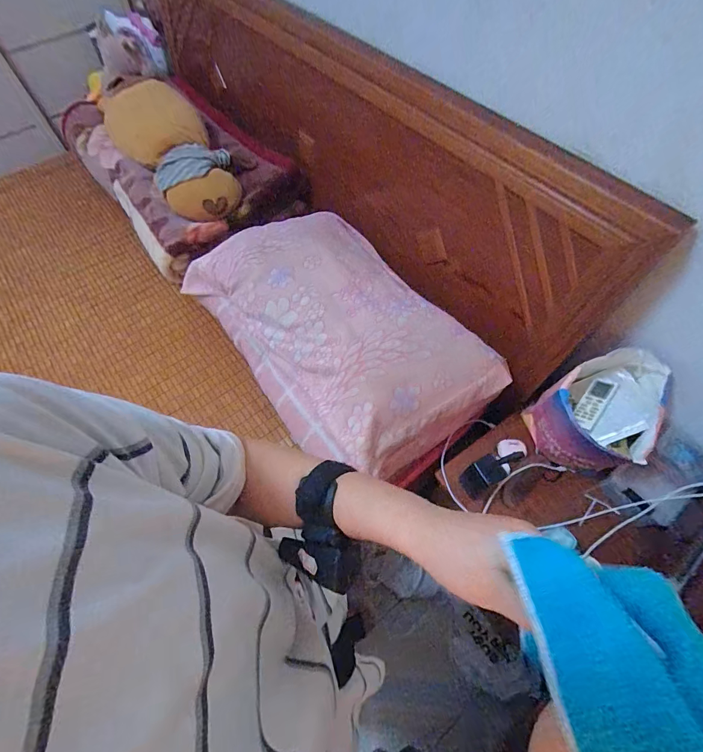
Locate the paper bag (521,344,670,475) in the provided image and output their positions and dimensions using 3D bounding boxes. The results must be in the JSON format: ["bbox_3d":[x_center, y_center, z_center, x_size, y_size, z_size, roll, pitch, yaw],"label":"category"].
[{"bbox_3d":[0.508,0.088,0.799,0.201,0.221,0.190,-27,64,-14],"label":"paper bag"}]

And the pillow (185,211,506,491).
[{"bbox_3d":[-0.043,-0.129,0.888,0.403,0.167,0.685,-35,66,-17],"label":"pillow"}]

